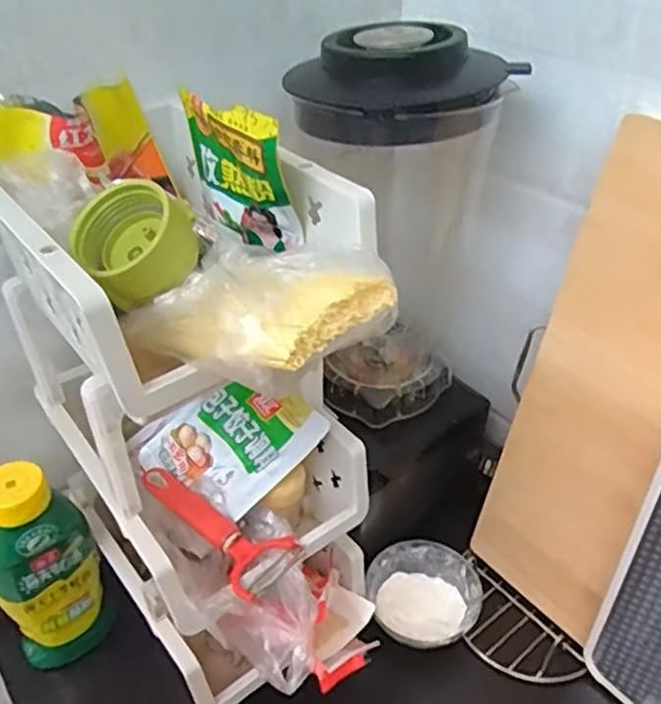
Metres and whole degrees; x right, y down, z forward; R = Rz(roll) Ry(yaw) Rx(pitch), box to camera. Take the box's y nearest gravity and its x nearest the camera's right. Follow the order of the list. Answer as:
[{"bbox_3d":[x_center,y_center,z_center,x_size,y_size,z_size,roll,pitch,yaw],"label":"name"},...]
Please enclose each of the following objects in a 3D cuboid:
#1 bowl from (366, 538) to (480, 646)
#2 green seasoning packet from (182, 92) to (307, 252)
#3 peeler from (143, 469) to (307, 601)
[{"bbox_3d":[0.101,0.270,0.738,0.115,0.057,0.113,-2,41,2],"label":"bowl"},{"bbox_3d":[-0.064,-0.124,0.487,0.020,0.106,0.117,-36,43,-27],"label":"green seasoning packet"},{"bbox_3d":[-0.096,0.146,0.586,0.059,0.022,0.163,-33,49,-29],"label":"peeler"}]

